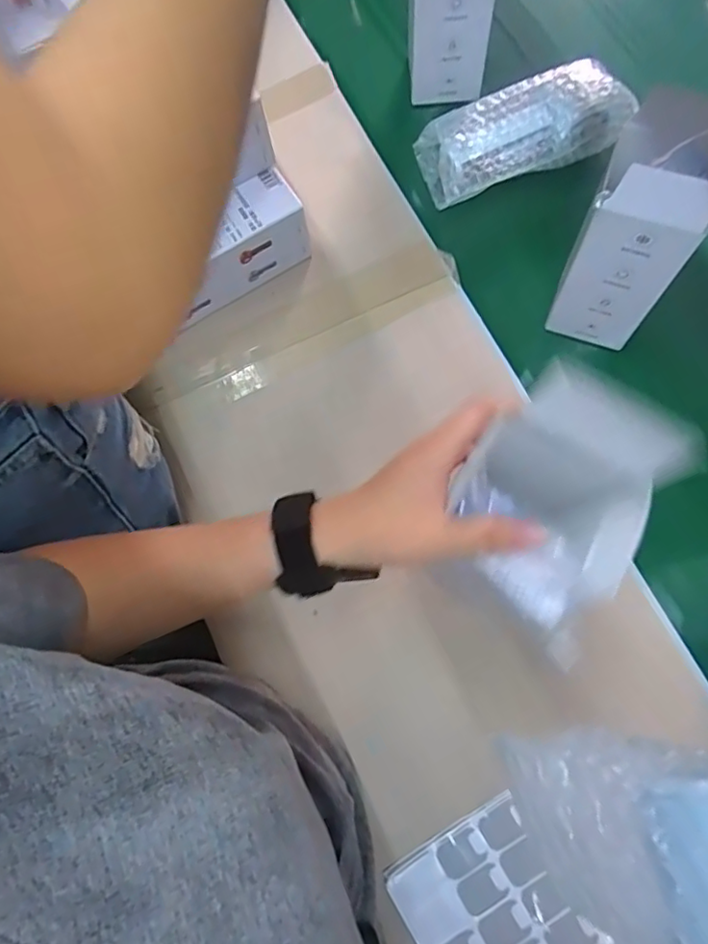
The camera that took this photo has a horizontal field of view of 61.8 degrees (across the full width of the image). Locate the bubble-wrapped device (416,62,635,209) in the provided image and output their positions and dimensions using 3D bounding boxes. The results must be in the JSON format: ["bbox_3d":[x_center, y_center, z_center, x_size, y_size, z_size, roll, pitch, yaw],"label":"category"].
[{"bbox_3d":[0.159,-0.323,0.564,0.190,0.051,0.089,-17,68,8],"label":"bubble-wrapped device"}]

